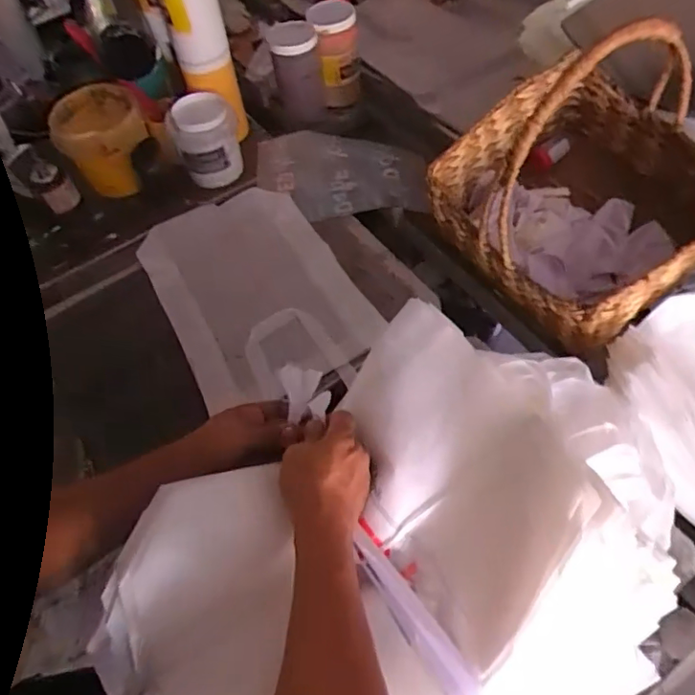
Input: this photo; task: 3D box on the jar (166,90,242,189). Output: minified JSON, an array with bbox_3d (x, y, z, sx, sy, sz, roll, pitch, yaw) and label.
[{"bbox_3d":[-0.252,-0.366,0.978,0.120,0.134,0.099,-15,57,-5],"label":"jar"}]

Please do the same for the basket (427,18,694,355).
[{"bbox_3d":[0.339,-0.250,0.748,0.362,0.318,0.360,-29,59,-14],"label":"basket"}]

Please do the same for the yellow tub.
[{"bbox_3d":[-0.427,-0.359,0.977,0.155,0.144,0.158,-2,57,3],"label":"yellow tub"}]

